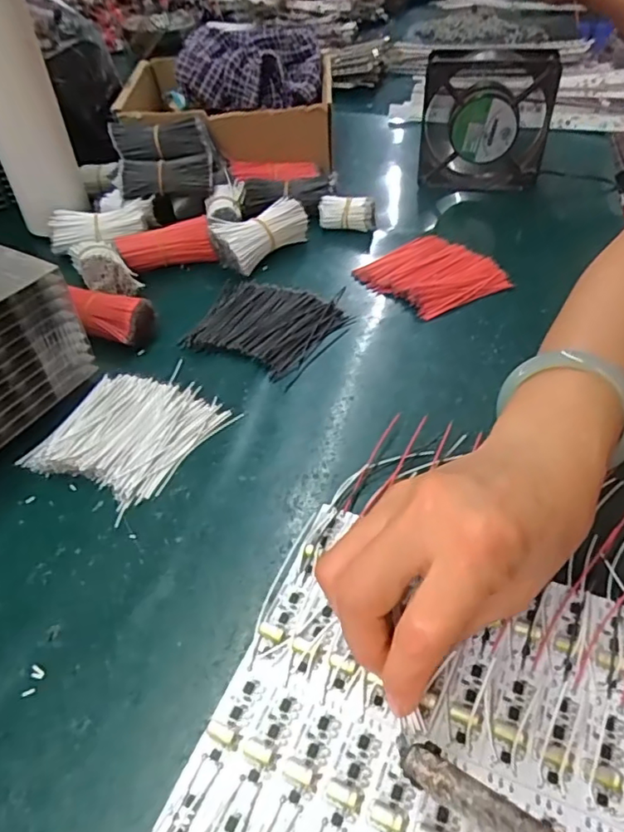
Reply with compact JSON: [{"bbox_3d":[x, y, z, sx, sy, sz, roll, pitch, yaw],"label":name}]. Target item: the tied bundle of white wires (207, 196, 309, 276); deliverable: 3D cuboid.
[{"bbox_3d":[-0.048,-0.166,0.509,0.040,0.040,0.083,33,54,30],"label":"tied bundle of white wires"}]

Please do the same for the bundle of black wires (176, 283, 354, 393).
[{"bbox_3d":[-0.035,-0.072,0.437,0.107,0.008,0.098,23,50,23],"label":"bundle of black wires"}]

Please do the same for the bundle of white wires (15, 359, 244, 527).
[{"bbox_3d":[-0.116,0.007,0.360,0.092,0.014,0.103,24,50,24],"label":"bundle of white wires"}]

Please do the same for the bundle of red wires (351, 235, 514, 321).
[{"bbox_3d":[0.098,-0.120,0.474,0.098,0.013,0.093,-23,48,-20],"label":"bundle of red wires"}]

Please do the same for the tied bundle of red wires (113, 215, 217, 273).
[{"bbox_3d":[-0.129,-0.152,0.503,0.080,0.035,0.029,-13,46,-11],"label":"tied bundle of red wires"}]

